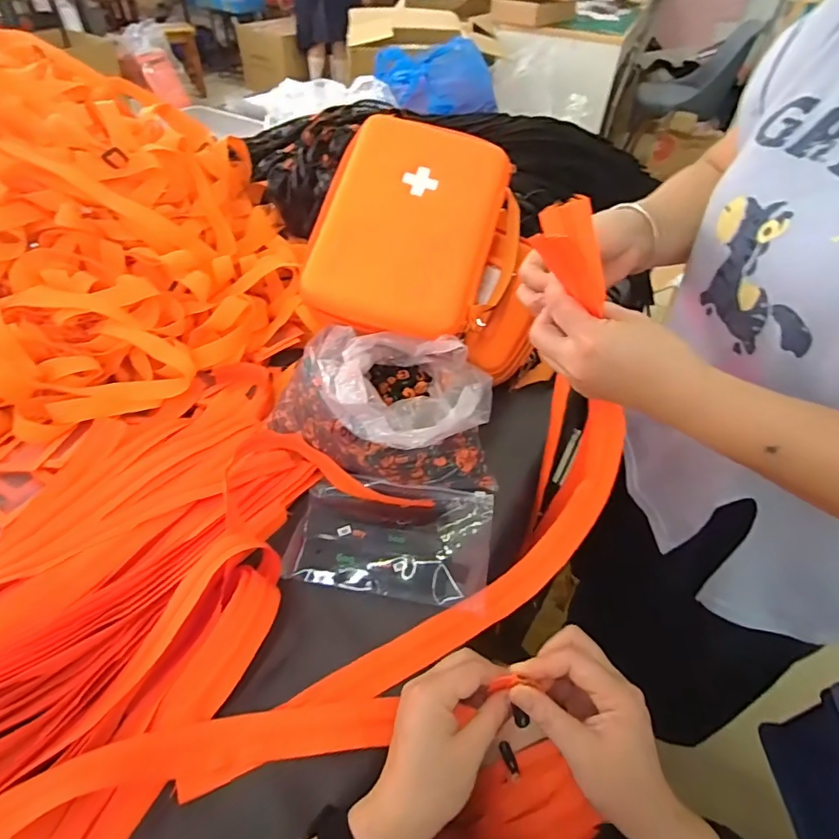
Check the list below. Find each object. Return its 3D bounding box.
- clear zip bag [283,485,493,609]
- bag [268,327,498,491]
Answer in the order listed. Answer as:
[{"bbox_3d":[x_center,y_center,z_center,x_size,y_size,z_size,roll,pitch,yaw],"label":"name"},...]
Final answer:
[{"bbox_3d":[-0.025,0.117,0.511,0.196,0.020,0.124,4,47,1],"label":"clear zip bag"},{"bbox_3d":[-0.038,-0.010,0.537,0.214,0.154,0.179,-17,50,-17],"label":"bag"}]

